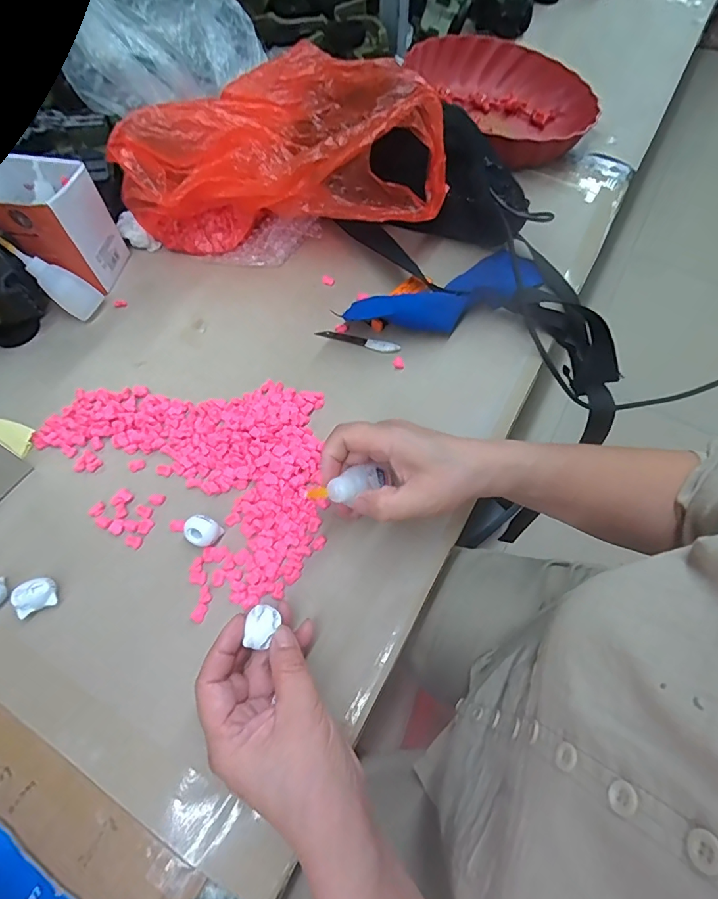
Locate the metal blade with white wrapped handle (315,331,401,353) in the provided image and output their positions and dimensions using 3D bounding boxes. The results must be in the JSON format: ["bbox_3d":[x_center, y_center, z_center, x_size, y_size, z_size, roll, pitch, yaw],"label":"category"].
[{"bbox_3d":[-0.001,-0.103,0.434,0.081,0.004,0.013,13,63,8],"label":"metal blade with white wrapped handle"}]

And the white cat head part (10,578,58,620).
[{"bbox_3d":[-0.226,0.103,0.320,0.025,0.017,0.019,-25,64,-11],"label":"white cat head part"}]

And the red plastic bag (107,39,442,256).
[{"bbox_3d":[-0.073,-0.284,0.454,0.299,0.137,0.131,-1,62,1],"label":"red plastic bag"}]

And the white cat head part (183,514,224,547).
[{"bbox_3d":[-0.117,0.061,0.342,0.023,0.016,0.021,-1,62,1],"label":"white cat head part"}]

